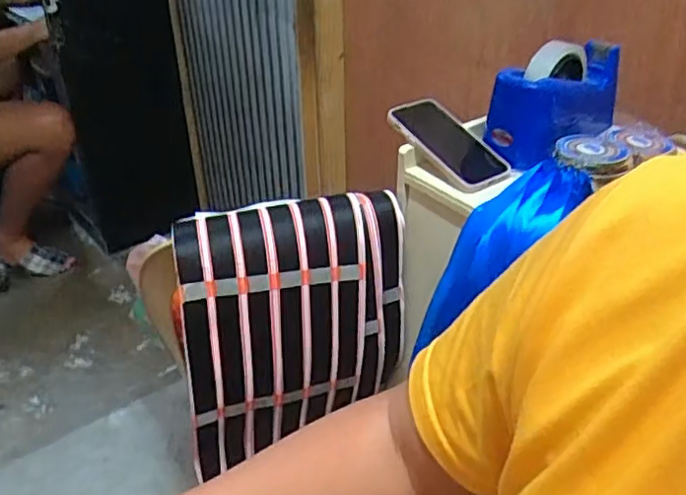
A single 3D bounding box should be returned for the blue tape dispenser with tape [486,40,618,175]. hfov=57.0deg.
[{"bbox_3d":[0.253,-0.180,0.769,0.206,0.120,0.061,-28,43,-34],"label":"blue tape dispenser with tape"}]

